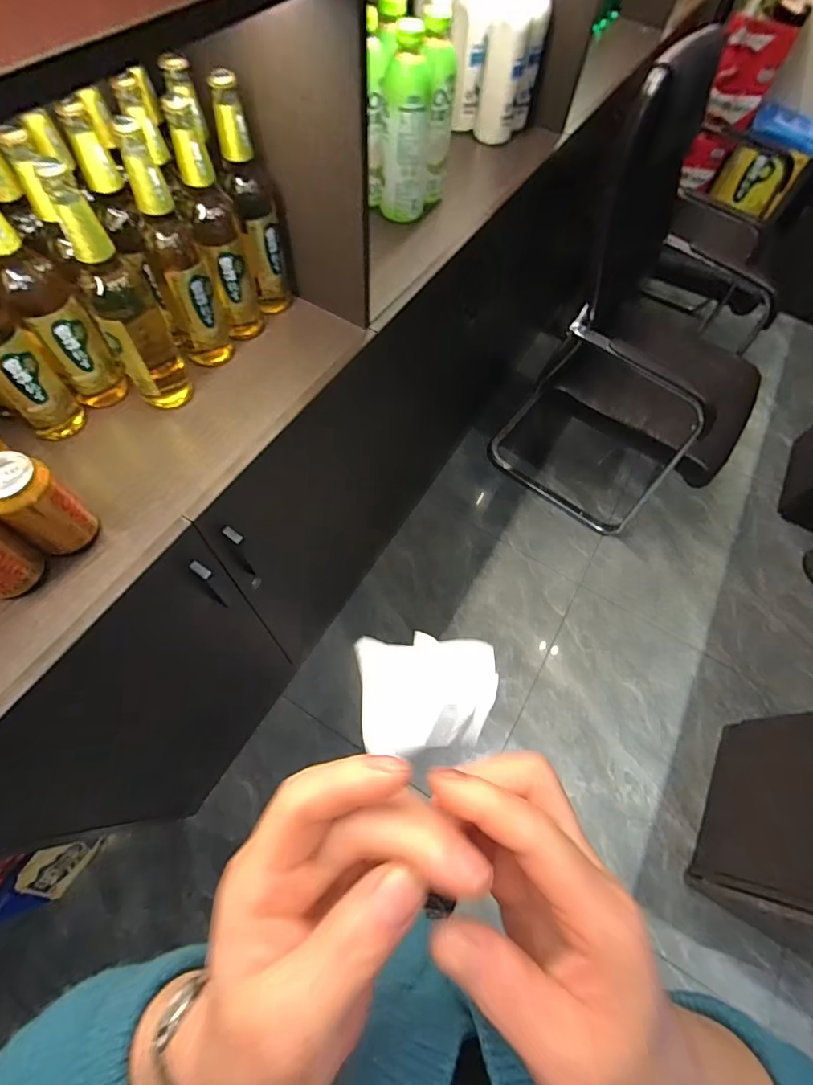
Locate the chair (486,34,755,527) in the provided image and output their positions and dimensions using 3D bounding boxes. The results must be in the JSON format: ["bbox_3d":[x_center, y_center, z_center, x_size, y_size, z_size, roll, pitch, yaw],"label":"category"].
[{"bbox_3d":[0.720,-0.534,1.277,0.618,1.074,0.607,-38,72,-20],"label":"chair"}]

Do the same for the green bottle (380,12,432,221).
[{"bbox_3d":[-0.002,-0.666,0.756,0.073,0.241,0.065,9,63,0],"label":"green bottle"}]

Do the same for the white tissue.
[{"bbox_3d":[0.016,0.096,0.303,0.088,0.056,0.069,-3,65,-2],"label":"white tissue"}]

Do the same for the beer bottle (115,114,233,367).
[{"bbox_3d":[-0.275,-0.330,0.566,0.066,0.267,0.053,-31,69,-18],"label":"beer bottle"}]

